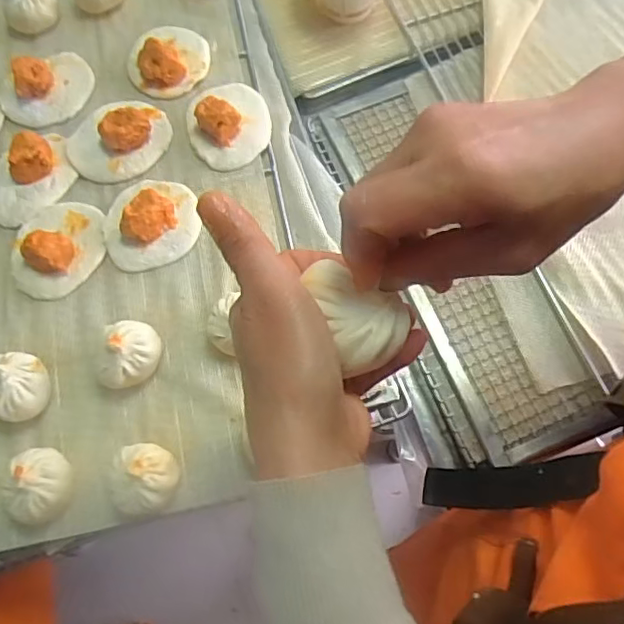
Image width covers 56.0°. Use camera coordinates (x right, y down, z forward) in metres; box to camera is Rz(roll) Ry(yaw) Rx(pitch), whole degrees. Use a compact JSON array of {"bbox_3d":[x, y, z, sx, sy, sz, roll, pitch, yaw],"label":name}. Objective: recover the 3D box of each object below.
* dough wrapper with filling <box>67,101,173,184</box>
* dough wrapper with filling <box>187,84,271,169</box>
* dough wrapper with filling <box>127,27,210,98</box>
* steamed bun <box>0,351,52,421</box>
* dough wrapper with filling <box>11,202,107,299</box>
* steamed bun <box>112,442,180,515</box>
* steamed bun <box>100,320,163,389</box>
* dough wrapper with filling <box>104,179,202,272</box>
[{"bbox_3d":[-0.190,-0.173,0.566,0.100,0.029,0.082,-32,73,-8],"label":"dough wrapper with filling"},{"bbox_3d":[-0.082,-0.190,0.569,0.080,0.035,0.093,-18,72,-4],"label":"dough wrapper with filling"},{"bbox_3d":[-0.149,-0.262,0.603,0.083,0.024,0.083,-1,72,2],"label":"dough wrapper with filling"},{"bbox_3d":[-0.239,0.060,0.479,0.047,0.041,0.048,-1,71,3],"label":"steamed bun"},{"bbox_3d":[-0.234,-0.064,0.529,0.083,0.030,0.091,-10,72,-1],"label":"dough wrapper with filling"},{"bbox_3d":[-0.130,0.129,0.455,0.046,0.038,0.050,-1,71,3],"label":"steamed bun"},{"bbox_3d":[-0.153,0.034,0.485,0.051,0.040,0.056,0,71,3],"label":"steamed bun"},{"bbox_3d":[-0.151,-0.087,0.538,0.086,0.027,0.084,-14,72,-3],"label":"dough wrapper with filling"}]

